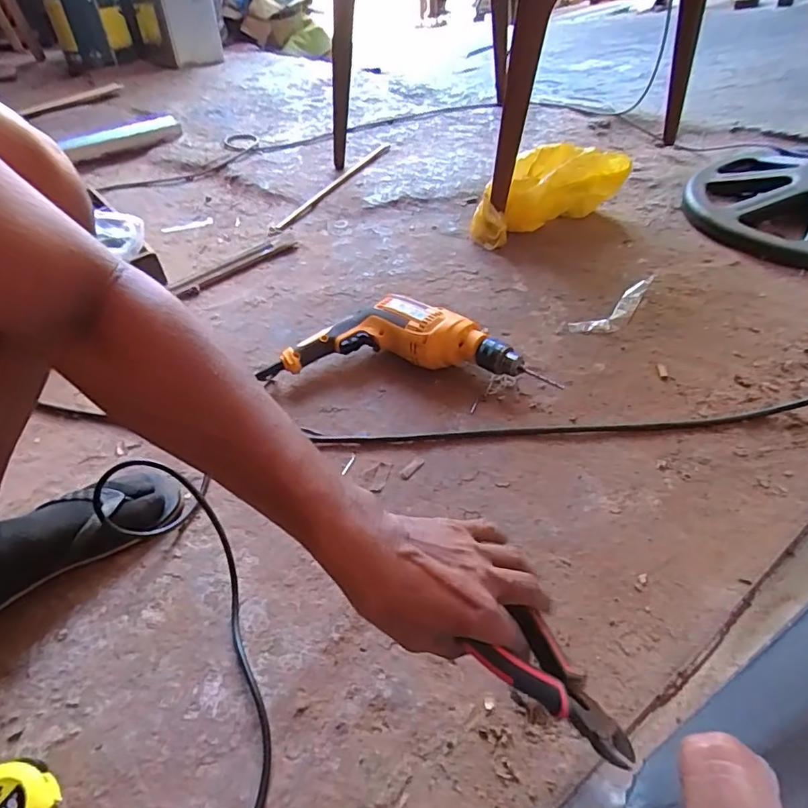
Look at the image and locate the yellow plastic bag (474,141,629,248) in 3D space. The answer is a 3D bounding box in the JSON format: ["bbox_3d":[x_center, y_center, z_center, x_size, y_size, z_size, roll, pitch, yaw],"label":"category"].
[{"bbox_3d":[0.278,-0.428,1.044,0.331,0.109,0.127,-24,47,-17],"label":"yellow plastic bag"}]

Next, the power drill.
[{"bbox_3d":[0.016,-0.091,0.739,0.372,0.073,0.139,3,45,10],"label":"power drill"}]

